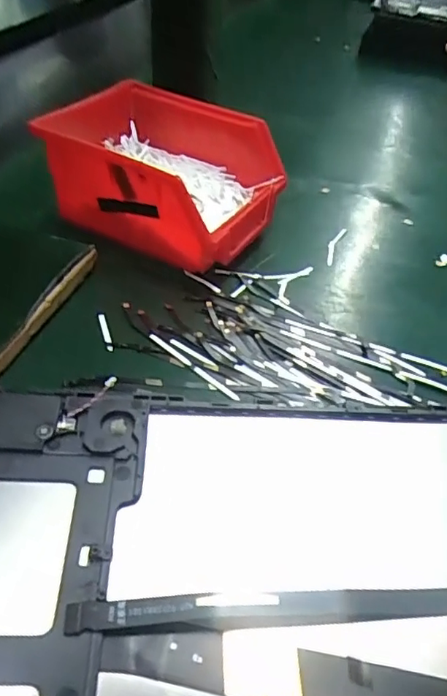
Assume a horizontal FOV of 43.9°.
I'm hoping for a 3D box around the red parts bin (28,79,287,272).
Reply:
[{"bbox_3d":[-0.047,-0.119,0.390,0.154,0.078,0.107,23,46,18],"label":"red parts bin"}]

